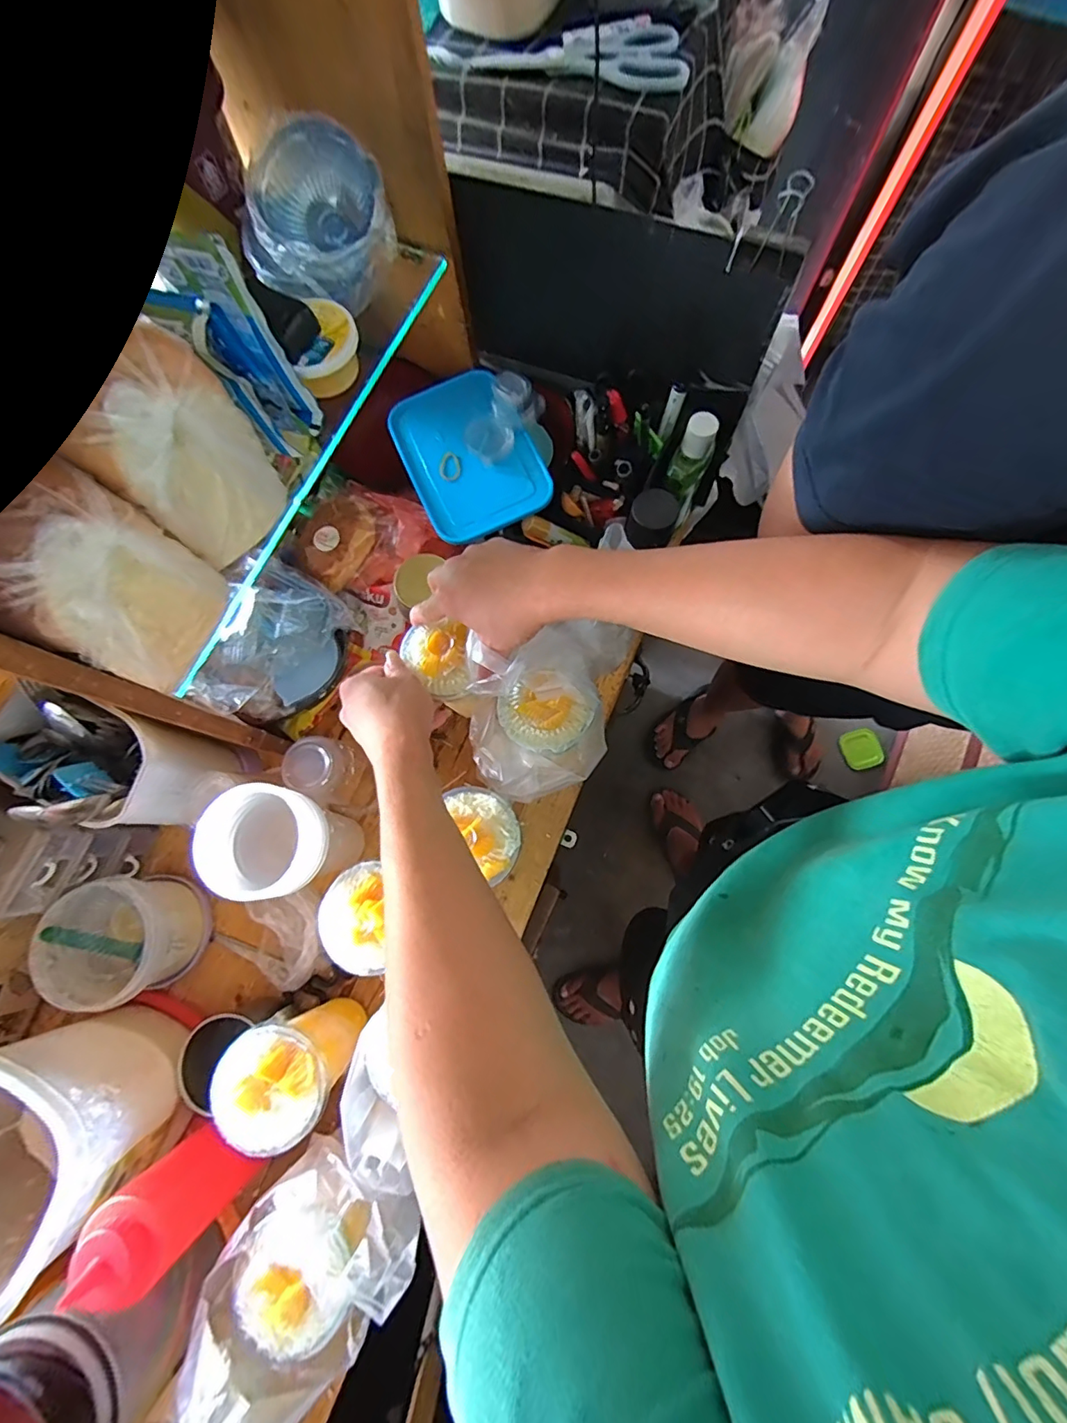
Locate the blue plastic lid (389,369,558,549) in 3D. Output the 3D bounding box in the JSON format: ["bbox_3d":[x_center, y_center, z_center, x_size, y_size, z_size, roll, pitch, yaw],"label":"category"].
[{"bbox_3d":[-0.075,-0.291,0.582,0.137,0.020,0.198,-25,80,-5],"label":"blue plastic lid"}]

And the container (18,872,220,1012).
[{"bbox_3d":[-0.423,0.234,0.543,0.123,0.081,0.121,0,79,0],"label":"container"}]

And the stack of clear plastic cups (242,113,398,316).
[{"bbox_3d":[-0.174,-0.387,0.421,0.117,0.072,0.093,-11,79,-2],"label":"stack of clear plastic cups"}]

